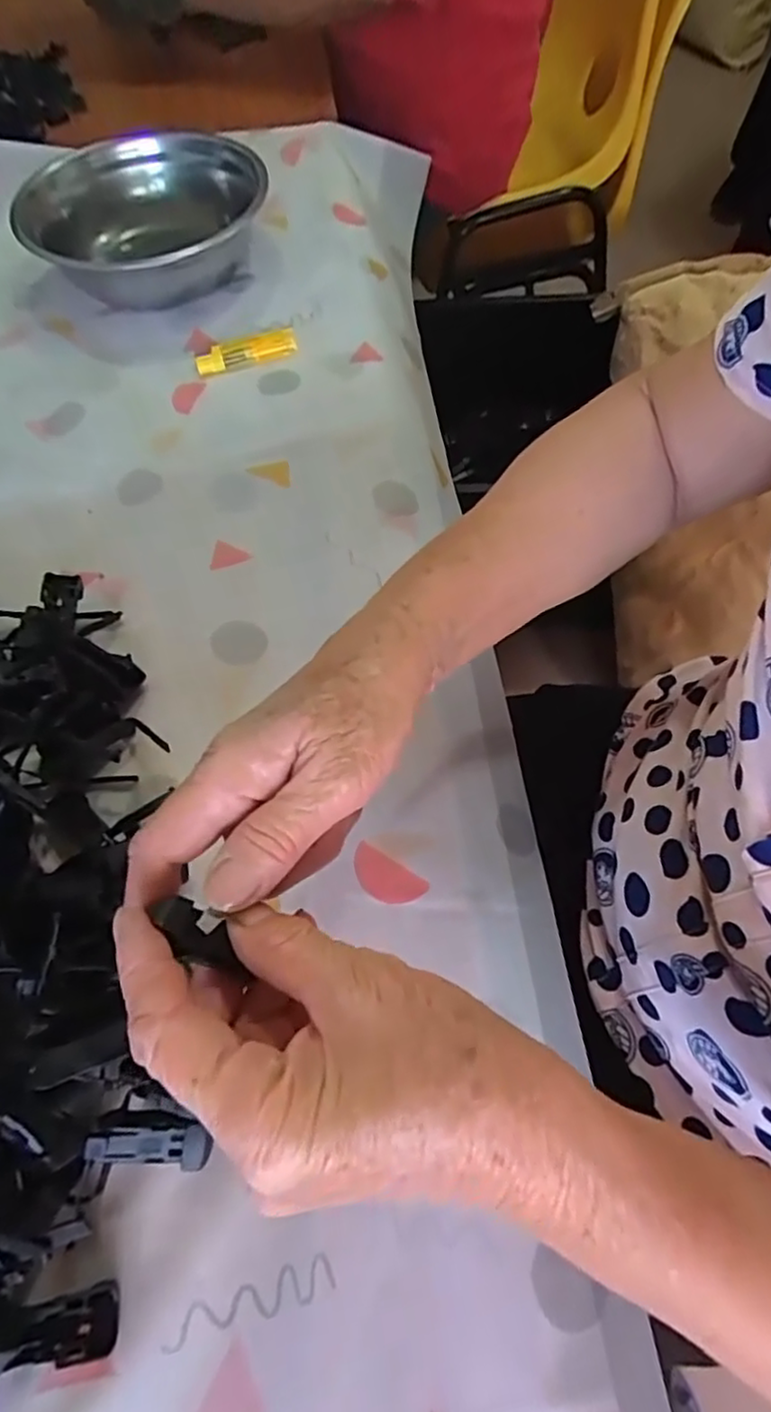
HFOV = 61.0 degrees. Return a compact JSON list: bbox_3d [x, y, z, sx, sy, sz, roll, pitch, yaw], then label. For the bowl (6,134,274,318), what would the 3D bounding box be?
[{"bbox_3d":[-0.204,-0.417,0.572,0.203,0.060,0.203,-1,62,2],"label":"bowl"}]

